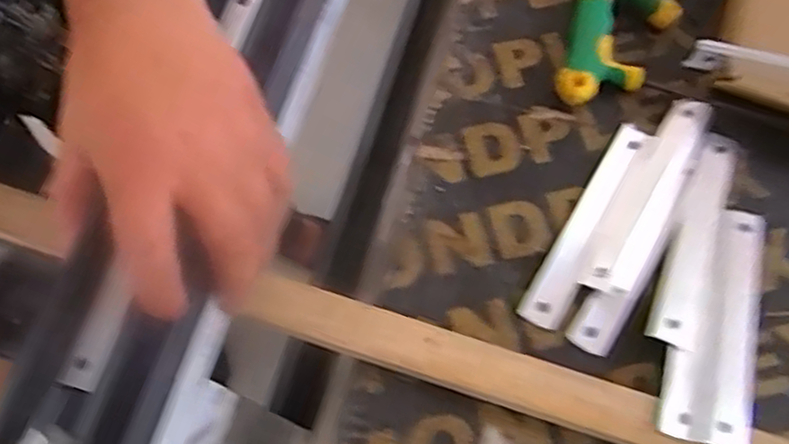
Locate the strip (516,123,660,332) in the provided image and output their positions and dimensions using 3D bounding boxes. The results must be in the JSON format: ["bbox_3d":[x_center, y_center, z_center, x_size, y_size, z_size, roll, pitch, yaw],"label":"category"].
[{"bbox_3d":[0.112,0.000,0.401,0.024,0.007,0.136,31,74,9],"label":"strip"}]

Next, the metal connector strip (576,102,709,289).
[{"bbox_3d":[0.147,-0.017,0.404,0.028,0.010,0.133,28,73,8],"label":"metal connector strip"}]

